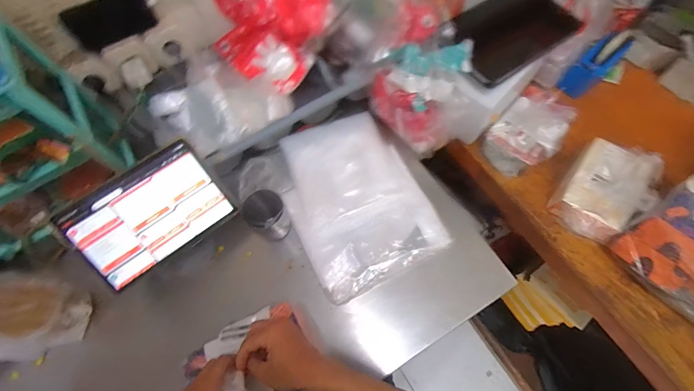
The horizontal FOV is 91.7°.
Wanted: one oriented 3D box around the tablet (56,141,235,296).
[{"bbox_3d":[-0.353,0.033,0.599,0.247,0.009,0.164,-36,97,-10],"label":"tablet"}]

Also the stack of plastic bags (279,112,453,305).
[{"bbox_3d":[0.009,-0.001,0.689,0.266,0.039,0.361,-27,68,-10],"label":"stack of plastic bags"}]

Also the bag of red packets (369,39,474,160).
[{"bbox_3d":[0.133,-0.181,0.650,0.169,0.182,0.112,-1,66,1],"label":"bag of red packets"}]

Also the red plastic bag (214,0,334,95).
[{"bbox_3d":[-0.173,-0.378,0.764,0.230,0.100,0.284,12,67,7],"label":"red plastic bag"}]

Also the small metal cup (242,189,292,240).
[{"bbox_3d":[-0.146,0.035,0.624,0.066,0.086,0.061,-1,66,1],"label":"small metal cup"}]

